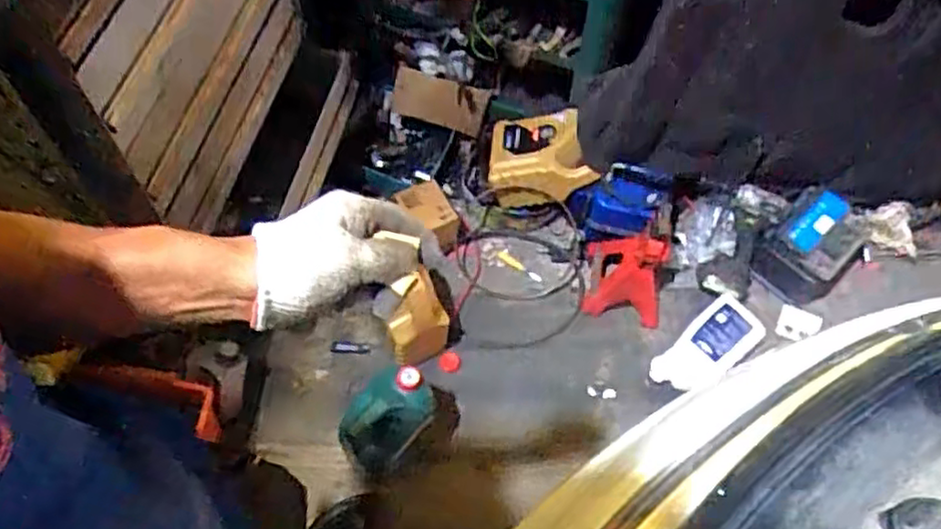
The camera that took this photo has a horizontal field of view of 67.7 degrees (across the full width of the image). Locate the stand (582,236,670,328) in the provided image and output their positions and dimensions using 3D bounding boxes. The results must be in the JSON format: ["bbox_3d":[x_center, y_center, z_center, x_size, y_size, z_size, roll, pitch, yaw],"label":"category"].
[{"bbox_3d":[0.351,0.009,1.552,0.169,0.200,0.172,8,60,2],"label":"stand"}]

